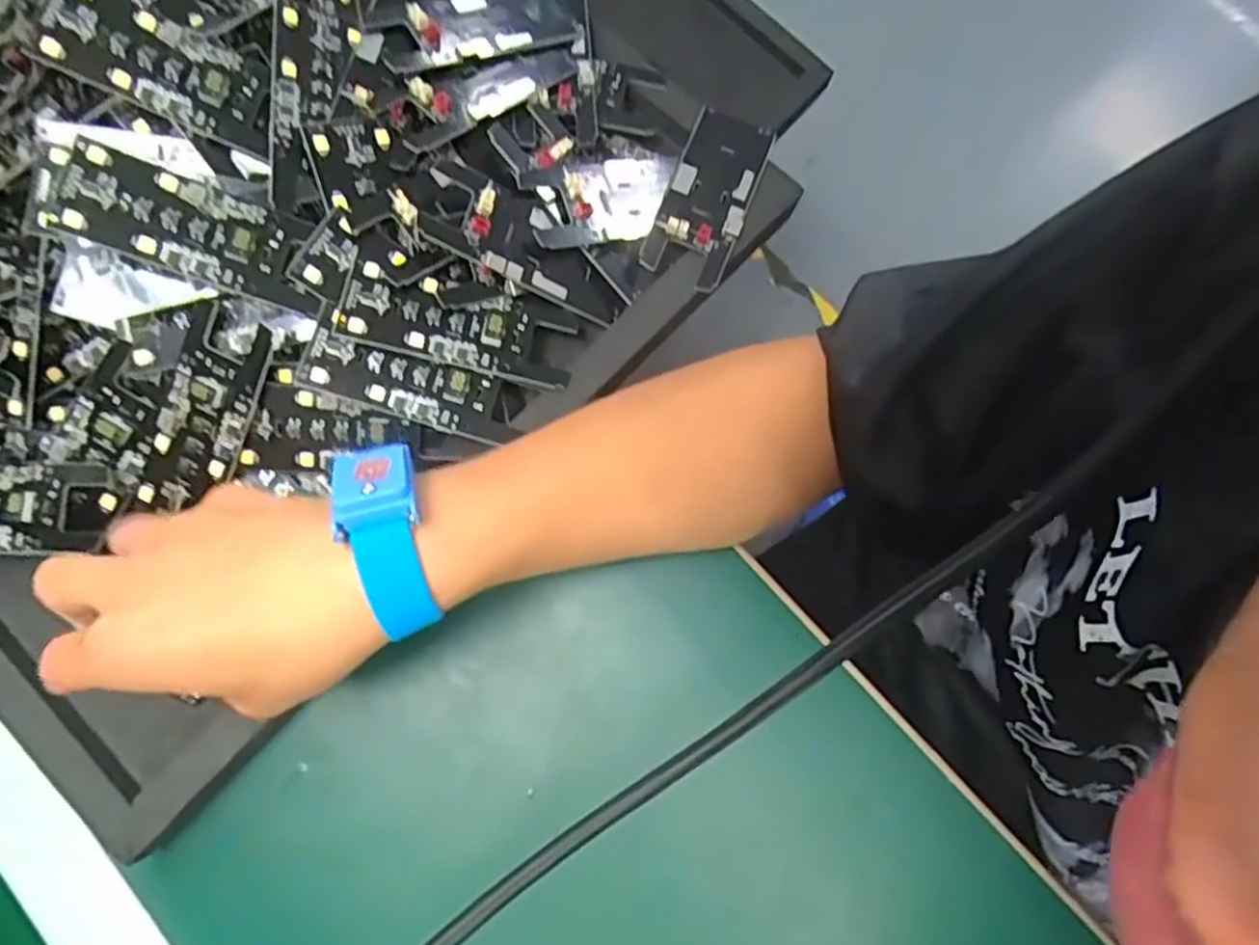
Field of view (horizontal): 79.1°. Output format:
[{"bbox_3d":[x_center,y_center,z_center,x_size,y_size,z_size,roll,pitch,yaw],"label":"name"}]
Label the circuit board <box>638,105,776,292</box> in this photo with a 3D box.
[{"bbox_3d":[0.041,-0.139,0.380,0.040,0.017,0.100,20,80,5],"label":"circuit board"}]

